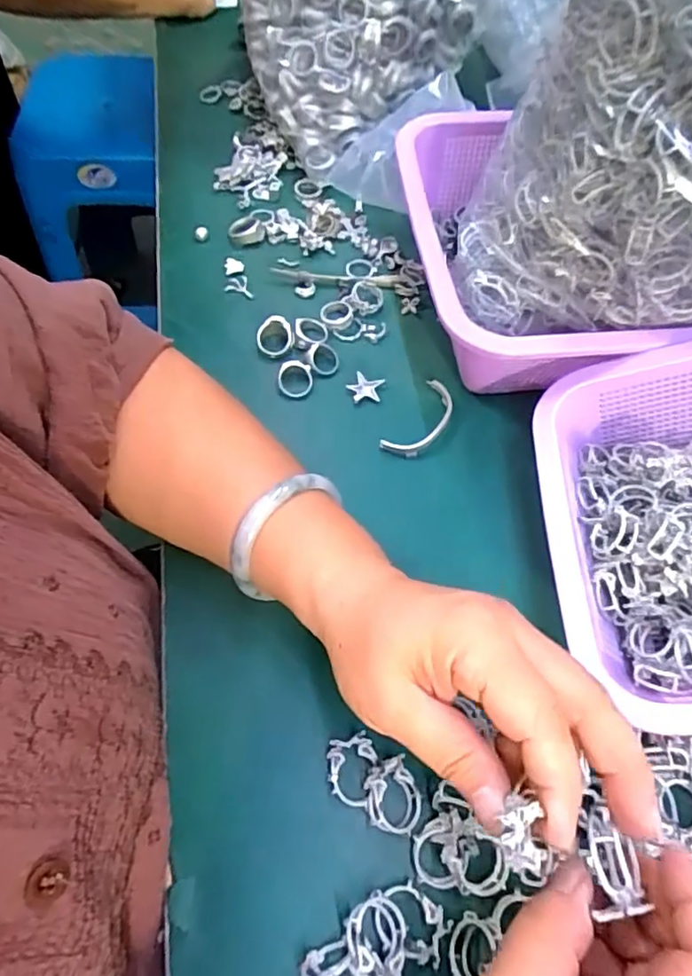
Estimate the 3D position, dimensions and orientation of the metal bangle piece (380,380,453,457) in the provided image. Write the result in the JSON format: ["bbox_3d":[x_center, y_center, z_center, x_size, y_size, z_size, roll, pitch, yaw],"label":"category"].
[{"bbox_3d":[0.049,-0.043,0.382,0.027,0.010,0.064,32,65,14],"label":"metal bangle piece"}]

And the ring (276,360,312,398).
[{"bbox_3d":[-0.034,-0.073,0.398,0.023,0.007,0.025,1,62,-2],"label":"ring"}]

